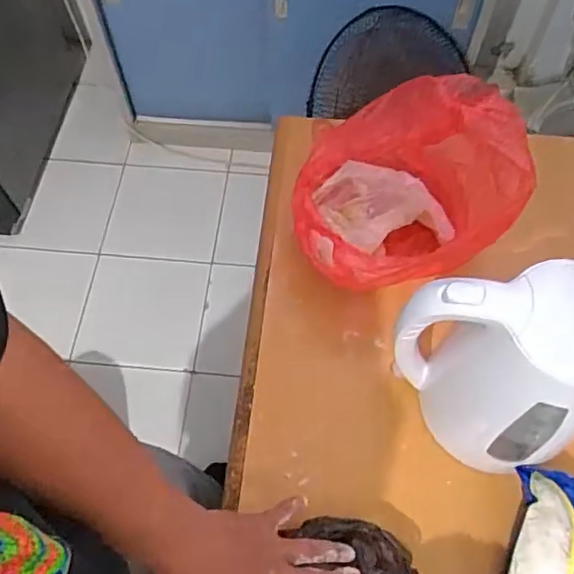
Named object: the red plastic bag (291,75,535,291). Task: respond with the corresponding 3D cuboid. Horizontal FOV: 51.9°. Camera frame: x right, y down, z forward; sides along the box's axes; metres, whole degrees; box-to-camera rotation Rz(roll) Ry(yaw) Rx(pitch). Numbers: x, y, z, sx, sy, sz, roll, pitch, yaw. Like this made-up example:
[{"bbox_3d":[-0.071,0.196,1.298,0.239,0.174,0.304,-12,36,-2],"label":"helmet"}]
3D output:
[{"bbox_3d":[0.119,-0.107,0.622,0.204,0.194,0.170,-12,64,-6],"label":"red plastic bag"}]

